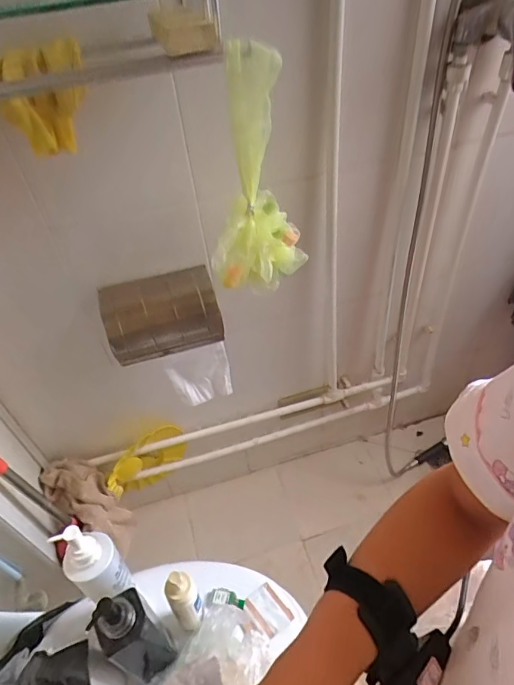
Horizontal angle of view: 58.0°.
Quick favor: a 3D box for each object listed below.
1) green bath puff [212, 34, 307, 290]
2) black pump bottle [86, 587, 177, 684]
[{"bbox_3d":[-0.007,-0.214,0.622,0.125,0.324,0.080,-9,46,-2],"label":"green bath puff"},{"bbox_3d":[-0.183,0.435,0.687,0.070,0.263,0.072,-28,50,-19],"label":"black pump bottle"}]

